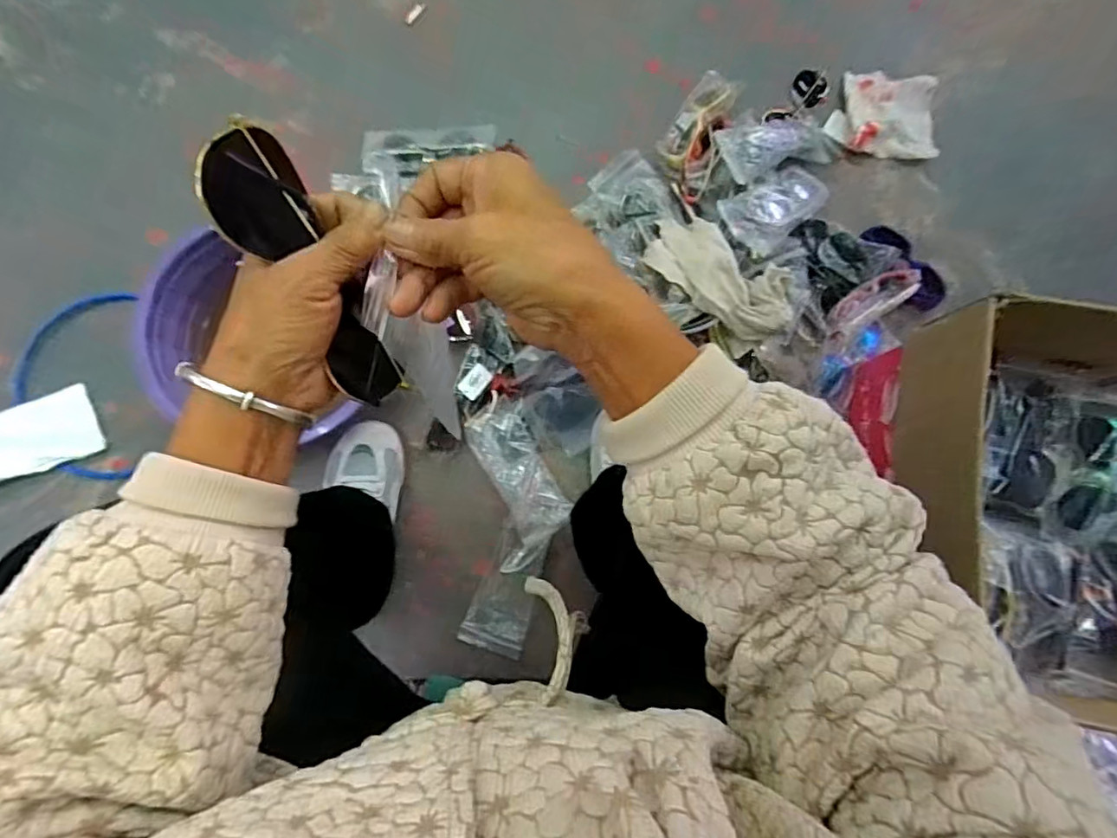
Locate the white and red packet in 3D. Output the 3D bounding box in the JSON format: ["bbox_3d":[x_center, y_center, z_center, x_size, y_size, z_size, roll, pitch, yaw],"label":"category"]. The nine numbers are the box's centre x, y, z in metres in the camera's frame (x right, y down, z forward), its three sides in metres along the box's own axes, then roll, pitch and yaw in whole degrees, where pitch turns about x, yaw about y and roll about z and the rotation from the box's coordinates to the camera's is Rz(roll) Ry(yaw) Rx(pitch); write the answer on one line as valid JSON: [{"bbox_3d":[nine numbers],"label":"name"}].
[{"bbox_3d":[0.488,-0.459,0.825,0.158,0.031,0.137,8,81,-1],"label":"white and red packet"}]

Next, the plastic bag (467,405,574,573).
[{"bbox_3d":[-0.048,0.082,0.713,0.095,0.021,0.193,-18,82,-5],"label":"plastic bag"}]

